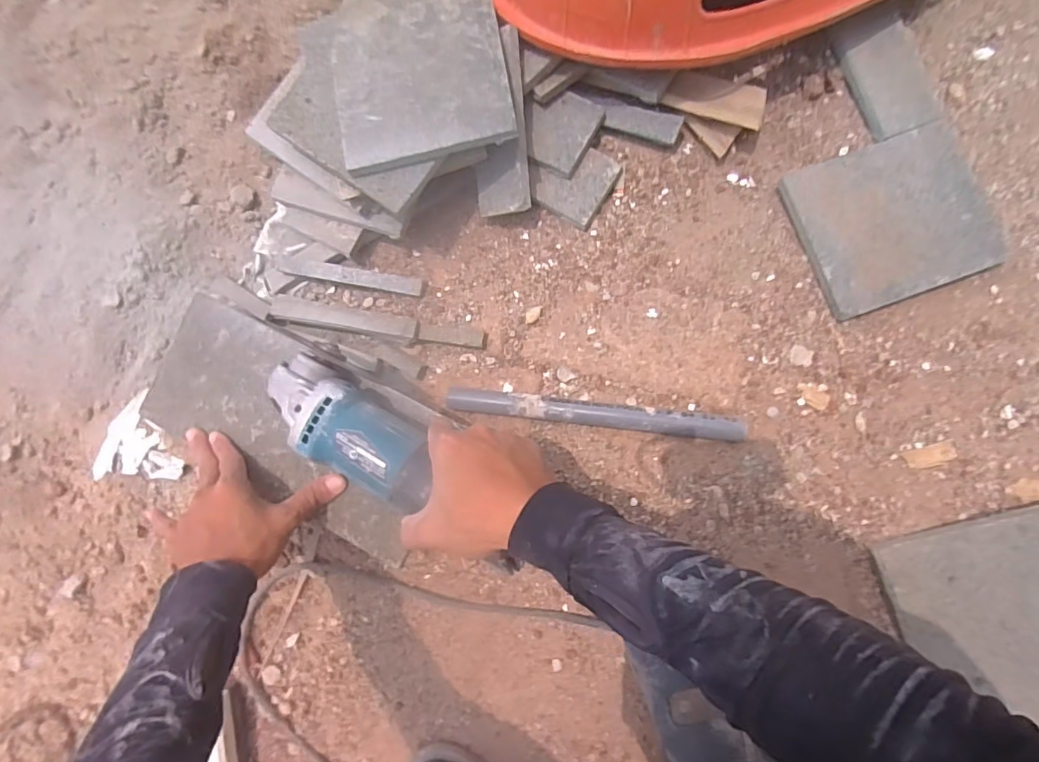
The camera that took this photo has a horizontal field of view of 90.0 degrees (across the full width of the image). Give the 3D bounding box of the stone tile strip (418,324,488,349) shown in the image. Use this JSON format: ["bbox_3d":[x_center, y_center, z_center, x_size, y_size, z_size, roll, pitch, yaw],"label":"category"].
[{"bbox_3d":[-0.066,-0.044,0.513,0.066,0.017,0.017,8,93,6],"label":"stone tile strip"}]

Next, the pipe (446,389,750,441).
[{"bbox_3d":[0.065,0.030,0.480,0.263,0.021,0.020,6,92,6],"label":"pipe"}]

